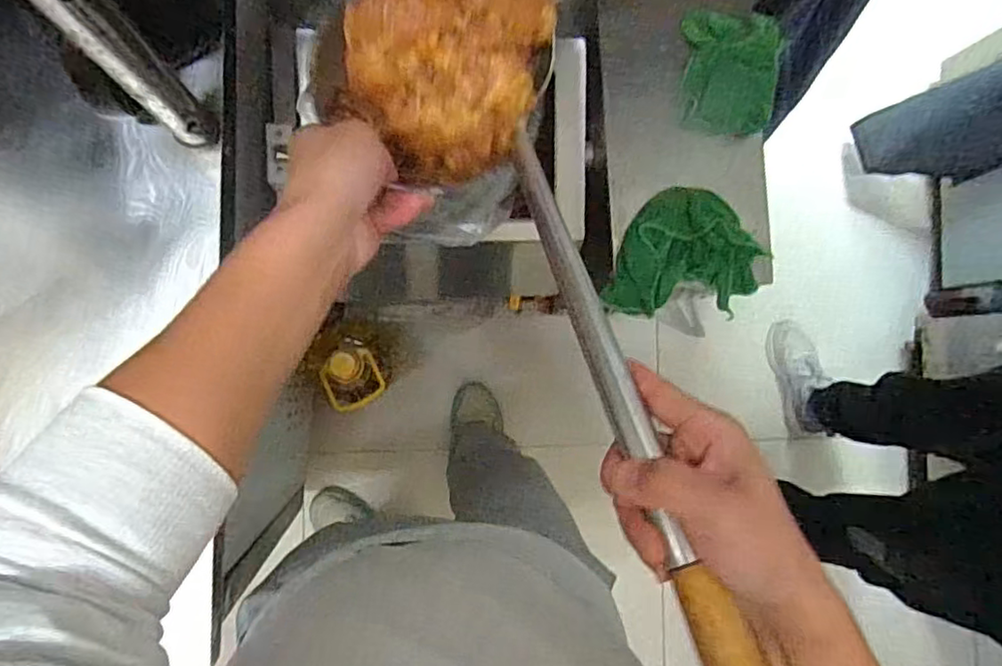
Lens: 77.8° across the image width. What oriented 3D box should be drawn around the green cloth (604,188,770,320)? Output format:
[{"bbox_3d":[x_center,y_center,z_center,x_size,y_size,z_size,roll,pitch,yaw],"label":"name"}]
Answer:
[{"bbox_3d":[0.234,-0.095,0.777,0.187,0.040,0.157,8,86,-7],"label":"green cloth"}]

